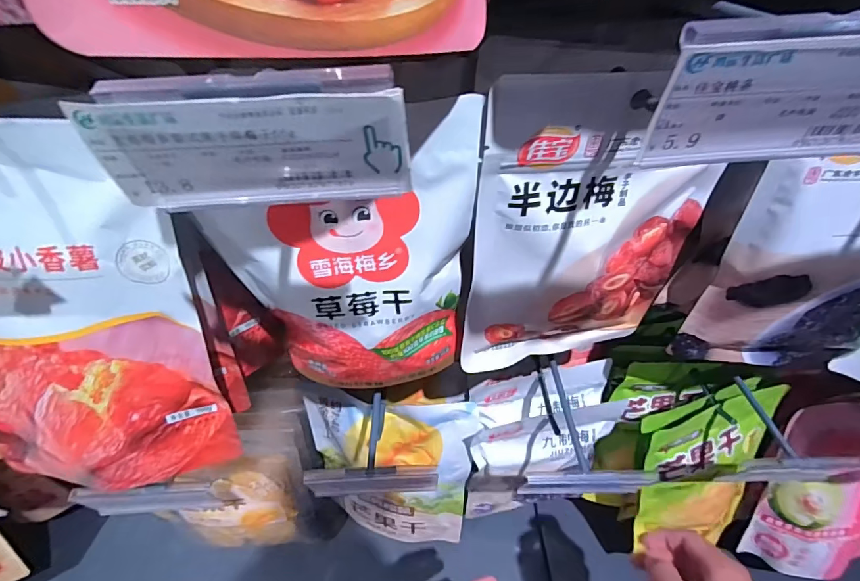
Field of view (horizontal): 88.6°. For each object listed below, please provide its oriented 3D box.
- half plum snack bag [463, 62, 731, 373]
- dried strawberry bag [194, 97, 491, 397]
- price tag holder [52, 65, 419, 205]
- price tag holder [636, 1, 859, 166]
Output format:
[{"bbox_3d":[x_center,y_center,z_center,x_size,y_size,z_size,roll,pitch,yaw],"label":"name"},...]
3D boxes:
[{"bbox_3d":[0.105,-0.026,0.291,0.155,0.222,0.018,-9,47,-9],"label":"half plum snack bag"},{"bbox_3d":[-0.047,-0.006,0.278,0.144,0.210,0.025,-5,47,-5],"label":"dried strawberry bag"},{"bbox_3d":[-0.054,-0.044,0.135,0.093,0.045,0.005,-5,59,4],"label":"price tag holder"},{"bbox_3d":[0.110,-0.058,0.132,0.086,0.046,0.013,-2,46,-2],"label":"price tag holder"}]

